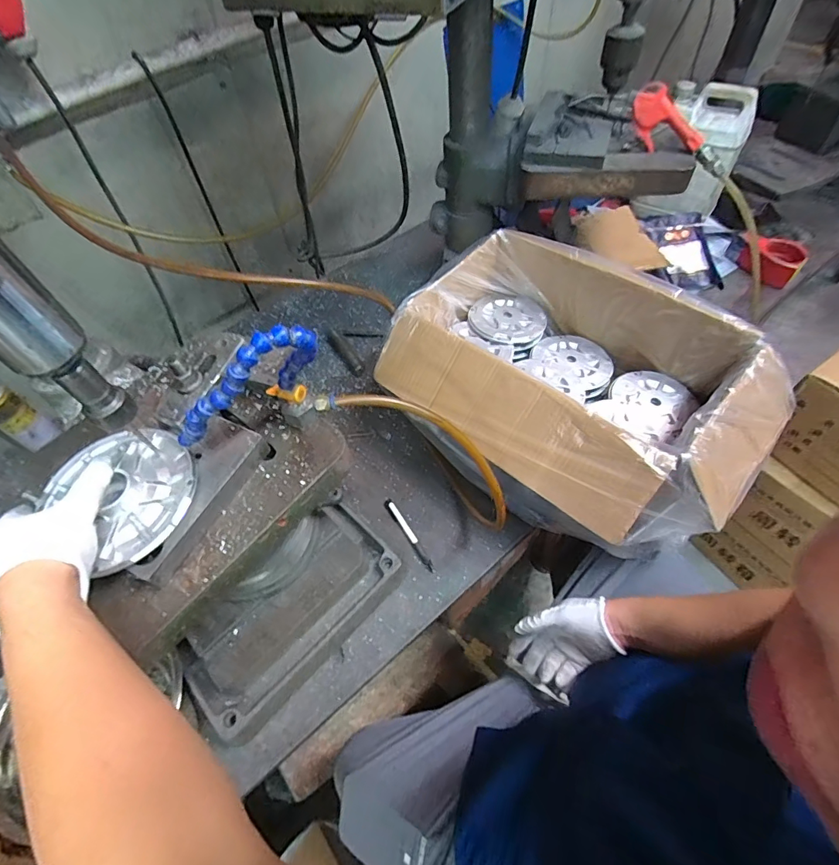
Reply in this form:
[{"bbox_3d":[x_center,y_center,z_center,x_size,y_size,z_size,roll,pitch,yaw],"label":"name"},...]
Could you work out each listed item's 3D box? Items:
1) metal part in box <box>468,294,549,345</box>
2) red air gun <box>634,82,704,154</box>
[{"bbox_3d":[0.158,-0.204,0.812,0.136,0.018,0.111,14,58,14],"label":"metal part in box"},{"bbox_3d":[0.378,-0.477,0.679,0.111,0.082,0.033,22,60,19],"label":"red air gun"}]

